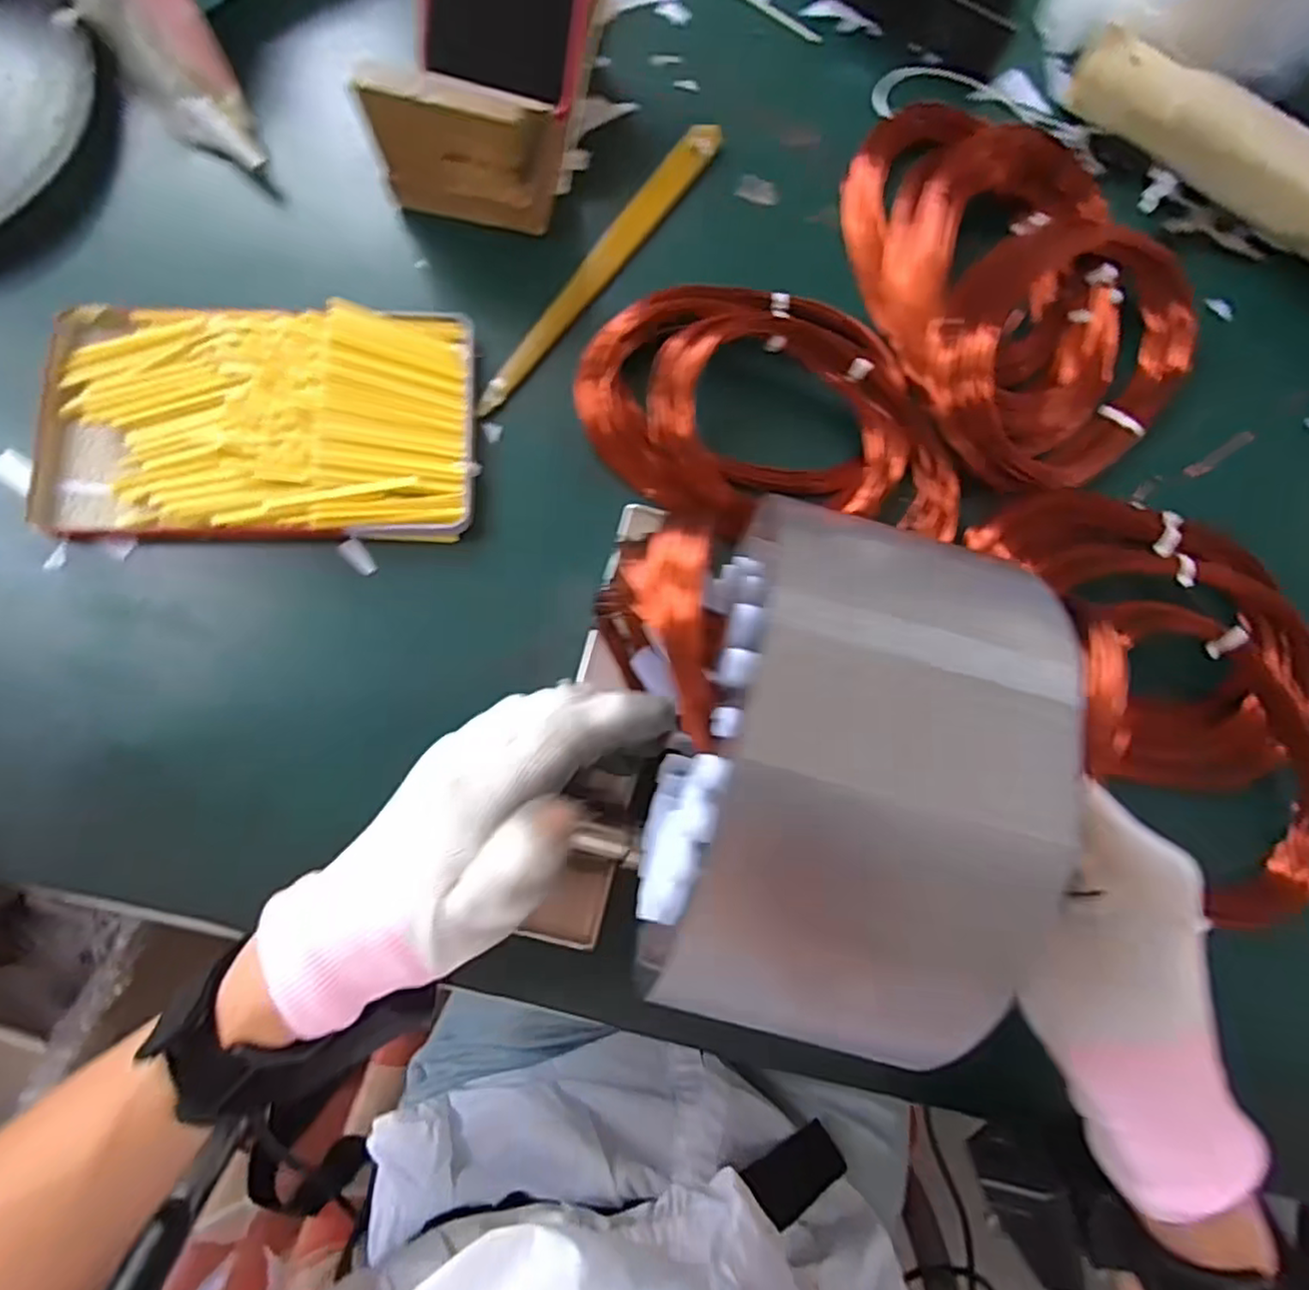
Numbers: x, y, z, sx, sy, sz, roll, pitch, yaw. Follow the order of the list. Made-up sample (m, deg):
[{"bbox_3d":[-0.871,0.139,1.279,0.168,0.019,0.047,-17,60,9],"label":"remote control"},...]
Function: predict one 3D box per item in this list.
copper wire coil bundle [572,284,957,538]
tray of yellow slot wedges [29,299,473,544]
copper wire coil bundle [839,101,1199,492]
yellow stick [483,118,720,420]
[{"bbox_3d":[0.057,-0.126,0.335,0.185,0.025,0.139,-2,81,-4],"label":"copper wire coil bundle"},{"bbox_3d":[-0.193,-0.112,0.321,0.201,0.015,0.116,0,81,-3],"label":"tray of yellow slot wedges"},{"bbox_3d":[0.195,-0.198,0.352,0.157,0.037,0.225,-24,83,-6],"label":"copper wire coil bundle"},{"bbox_3d":[-0.028,-0.208,0.357,0.020,0.006,0.210,34,82,4],"label":"yellow stick"}]

